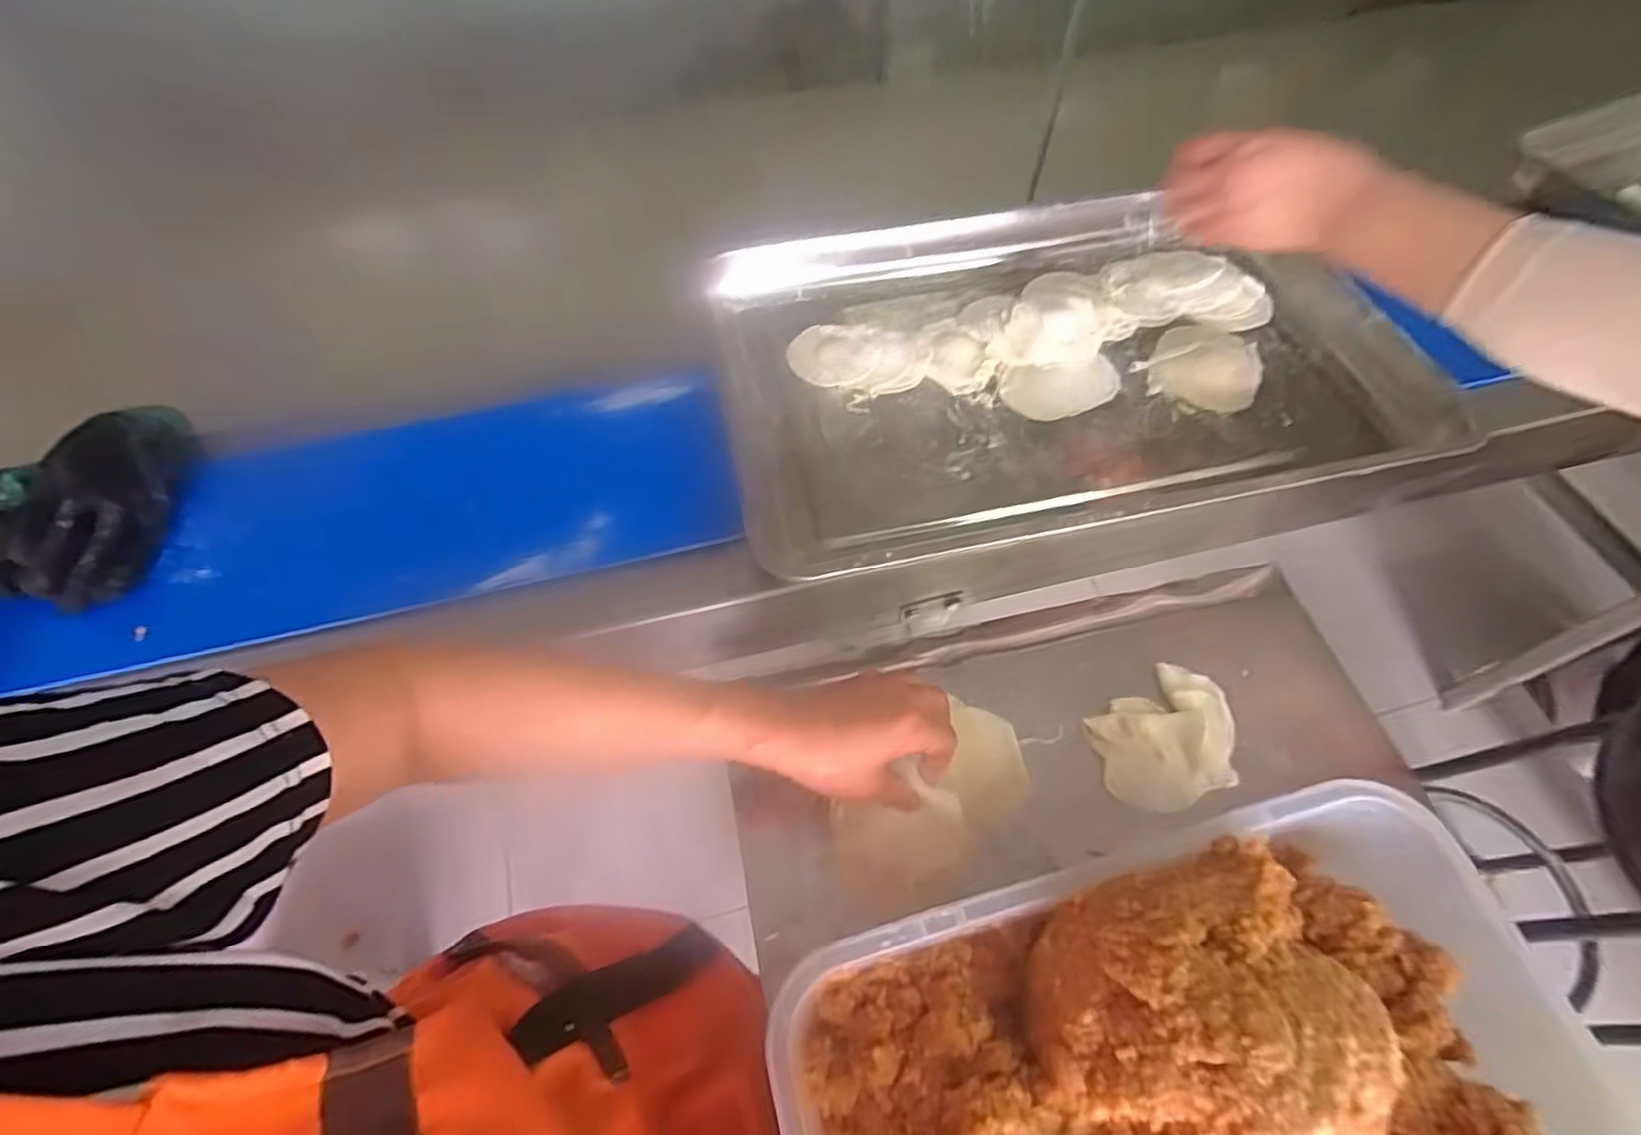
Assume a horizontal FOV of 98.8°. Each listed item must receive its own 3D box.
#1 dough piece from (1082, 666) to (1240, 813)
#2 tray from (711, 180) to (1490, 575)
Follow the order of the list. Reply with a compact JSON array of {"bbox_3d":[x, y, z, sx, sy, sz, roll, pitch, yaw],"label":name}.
[{"bbox_3d":[0.264,0.131,0.534,0.114,0.020,0.089,-22,62,-12],"label":"dough piece"},{"bbox_3d":[0.205,-0.198,0.651,0.592,0.053,0.390,-9,60,-4],"label":"tray"}]

